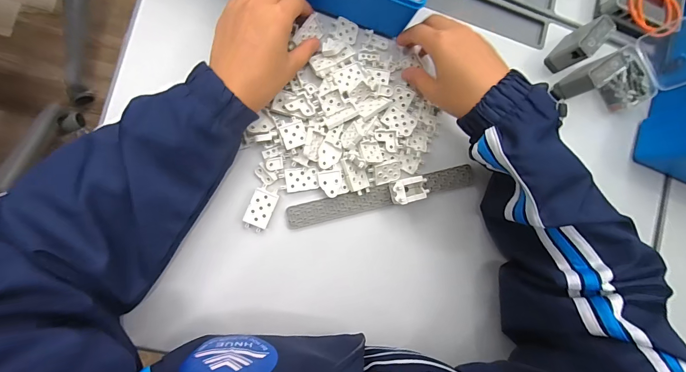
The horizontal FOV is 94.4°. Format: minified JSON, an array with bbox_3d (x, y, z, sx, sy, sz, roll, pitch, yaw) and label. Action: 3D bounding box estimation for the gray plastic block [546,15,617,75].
[{"bbox_3d":[0.290,-0.175,0.391,0.023,0.051,0.059,45,81,-6],"label":"gray plastic block"}]

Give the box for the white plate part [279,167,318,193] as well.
[{"bbox_3d":[-0.048,-0.007,0.349,0.040,0.008,0.025,-6,90,-9],"label":"white plate part"}]

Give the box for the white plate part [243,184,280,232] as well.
[{"bbox_3d":[-0.088,0.024,0.344,0.025,0.014,0.048,23,85,-8],"label":"white plate part"}]

